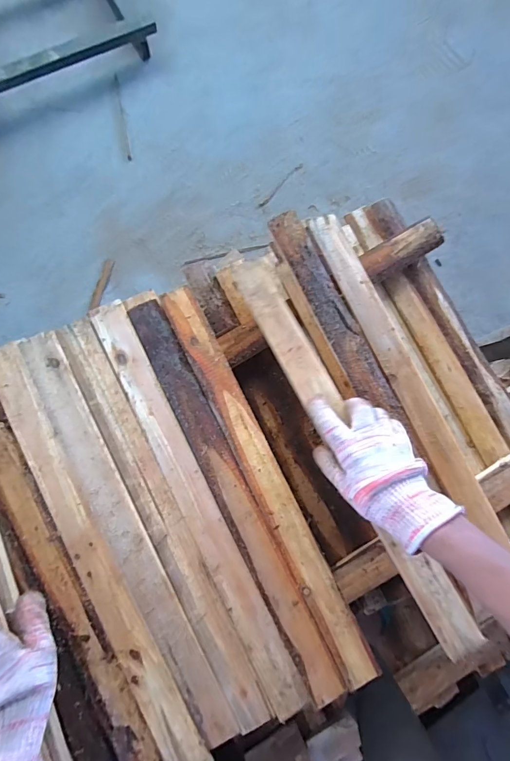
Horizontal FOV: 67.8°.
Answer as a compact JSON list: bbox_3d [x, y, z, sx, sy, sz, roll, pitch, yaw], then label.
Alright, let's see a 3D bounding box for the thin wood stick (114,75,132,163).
[{"bbox_3d":[-0.533,-1.064,1.540,0.019,0.012,0.372,-9,86,-8],"label":"thin wood stick"}]

